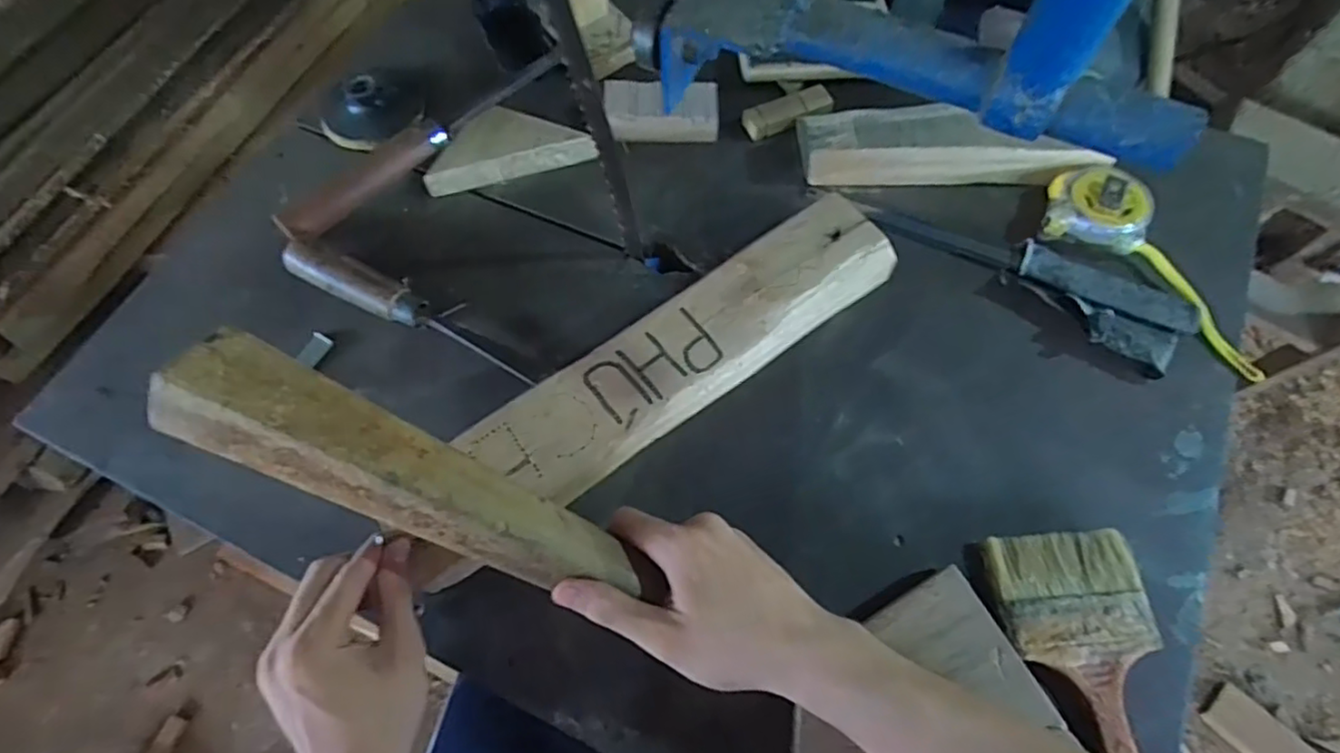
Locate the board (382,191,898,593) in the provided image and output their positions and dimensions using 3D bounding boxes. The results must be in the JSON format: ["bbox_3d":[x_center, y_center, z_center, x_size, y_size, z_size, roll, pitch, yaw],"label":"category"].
[{"bbox_3d":[-0.009,0.000,0.462,0.392,0.032,0.075,-35,69,-13],"label":"board"}]

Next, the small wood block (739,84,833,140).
[{"bbox_3d":[0.104,-0.234,0.576,0.080,0.013,0.027,-24,67,-9],"label":"small wood block"}]

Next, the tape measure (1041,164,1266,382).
[{"bbox_3d":[0.378,-0.090,0.501,0.079,0.033,0.198,-38,70,-14],"label":"tape measure"}]

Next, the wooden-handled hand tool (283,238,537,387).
[{"bbox_3d":[-0.194,-0.053,0.492,0.212,0.028,0.033,22,68,11],"label":"wooden-handled hand tool"}]

